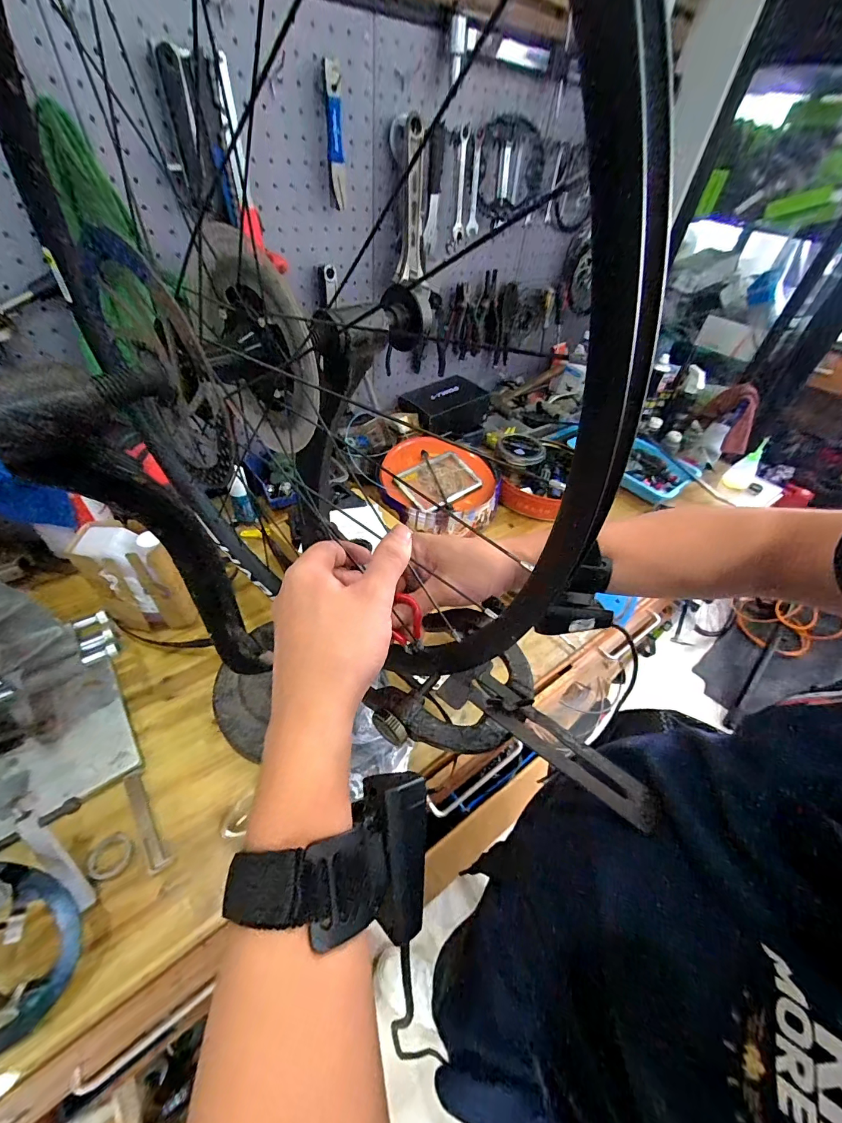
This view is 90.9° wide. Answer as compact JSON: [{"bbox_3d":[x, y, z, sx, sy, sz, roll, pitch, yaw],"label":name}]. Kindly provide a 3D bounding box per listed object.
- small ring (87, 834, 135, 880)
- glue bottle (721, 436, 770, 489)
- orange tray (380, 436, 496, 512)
[{"bbox_3d":[-0.371,0.353,0.497,0.047,0.006,0.045,3,45,-4],"label":"small ring"},{"bbox_3d":[0.943,-0.278,1.190,0.065,0.033,0.169,40,97,29],"label":"glue bottle"},{"bbox_3d":[0.043,-0.208,0.984,0.252,0.031,0.274,25,53,3],"label":"orange tray"}]

